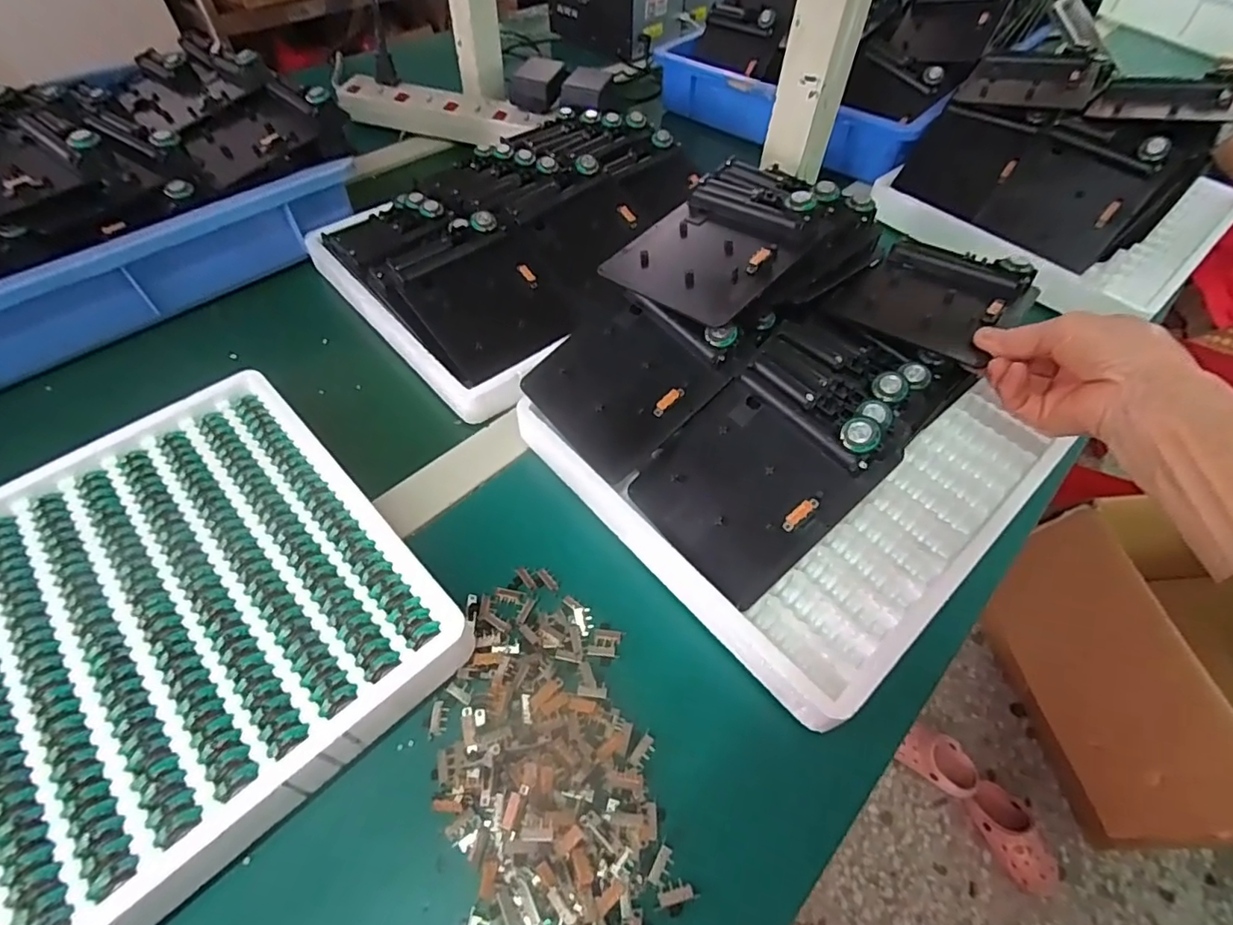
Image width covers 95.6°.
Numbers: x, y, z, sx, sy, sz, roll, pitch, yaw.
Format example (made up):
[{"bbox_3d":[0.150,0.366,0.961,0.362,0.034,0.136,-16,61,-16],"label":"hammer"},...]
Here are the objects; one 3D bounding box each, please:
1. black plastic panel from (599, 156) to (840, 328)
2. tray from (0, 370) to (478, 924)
[{"bbox_3d":[0.079,-0.164,0.395,0.105,0.039,0.150,36,60,22],"label":"black plastic panel"},{"bbox_3d":[-0.284,0.101,0.299,0.287,0.038,0.320,39,61,24],"label":"tray"}]

